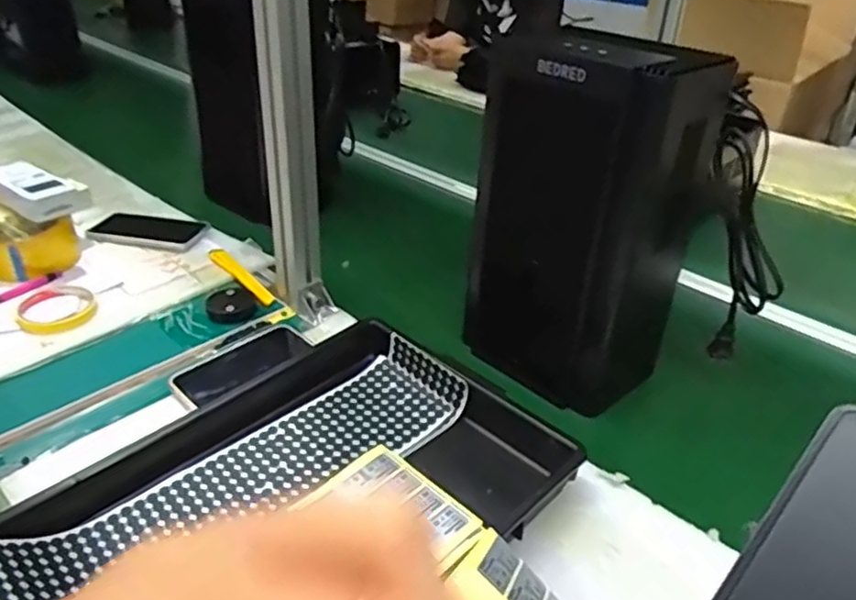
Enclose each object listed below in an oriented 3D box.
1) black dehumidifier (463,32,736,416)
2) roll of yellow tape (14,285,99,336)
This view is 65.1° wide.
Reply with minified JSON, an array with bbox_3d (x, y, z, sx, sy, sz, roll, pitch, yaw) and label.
[{"bbox_3d":[0.170,-0.087,0.710,0.167,0.354,0.184,-24,41,-37],"label":"black dehumidifier"},{"bbox_3d":[-0.446,0.011,0.812,0.089,0.019,0.090,2,32,-2],"label":"roll of yellow tape"}]

